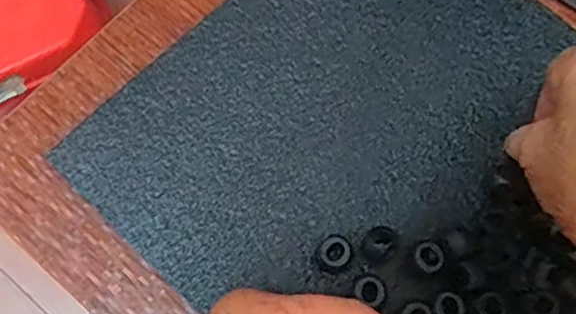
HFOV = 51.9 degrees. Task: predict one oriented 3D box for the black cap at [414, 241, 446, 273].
[{"bbox_3d":[0.066,0.047,0.279,0.014,0.009,0.014,0,73,-2],"label":"black cap"}]

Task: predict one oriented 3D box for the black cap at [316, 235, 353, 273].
[{"bbox_3d":[0.022,0.046,0.279,0.015,0.012,0.017,44,76,11],"label":"black cap"}]

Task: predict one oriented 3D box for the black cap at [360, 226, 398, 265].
[{"bbox_3d":[0.044,0.042,0.281,0.015,0.015,0.018,43,76,11],"label":"black cap"}]

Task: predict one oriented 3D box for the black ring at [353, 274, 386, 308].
[{"bbox_3d":[0.038,0.062,0.274,0.014,0.012,0.013,0,73,-2],"label":"black ring"}]

